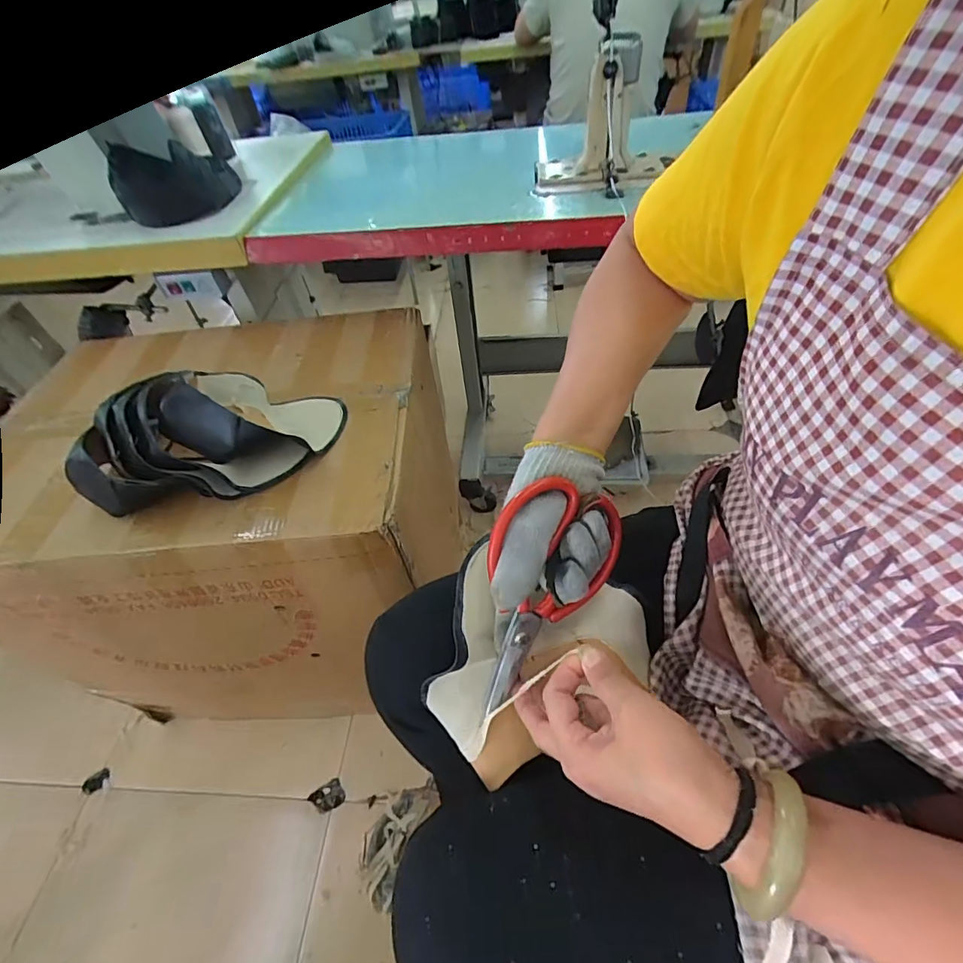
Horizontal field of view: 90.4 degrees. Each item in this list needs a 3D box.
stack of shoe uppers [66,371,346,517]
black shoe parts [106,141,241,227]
[{"bbox_3d":[-0.342,-0.068,0.593,0.299,0.102,0.178,-10,48,-2],"label":"stack of shoe uppers"},{"bbox_3d":[-0.535,-0.530,0.844,0.154,0.108,0.091,-5,48,2],"label":"black shoe parts"}]

